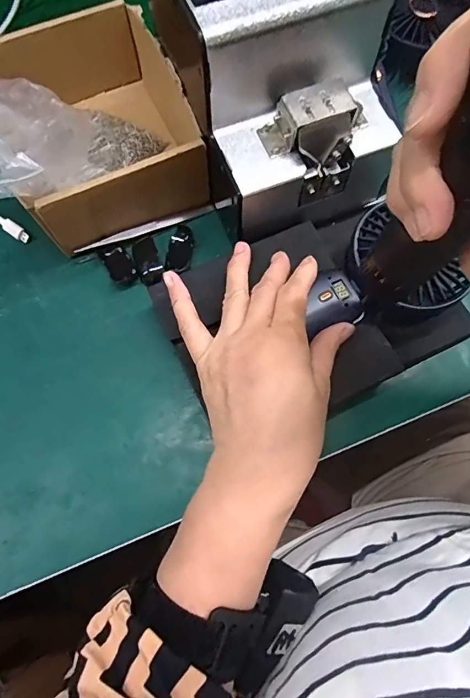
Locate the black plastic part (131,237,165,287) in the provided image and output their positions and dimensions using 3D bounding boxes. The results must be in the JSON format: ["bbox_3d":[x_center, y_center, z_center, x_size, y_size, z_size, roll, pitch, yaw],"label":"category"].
[{"bbox_3d":[-0.071,-0.071,0.356,0.021,0.008,0.036,-23,72,-7],"label":"black plastic part"}]

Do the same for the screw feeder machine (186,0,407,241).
[{"bbox_3d":[0.033,-0.197,0.311,0.129,0.135,0.181,-17,72,-5],"label":"screw feeder machine"}]

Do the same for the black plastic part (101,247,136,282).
[{"bbox_3d":[-0.095,-0.069,0.355,0.020,0.008,0.032,-31,73,-9],"label":"black plastic part"}]

